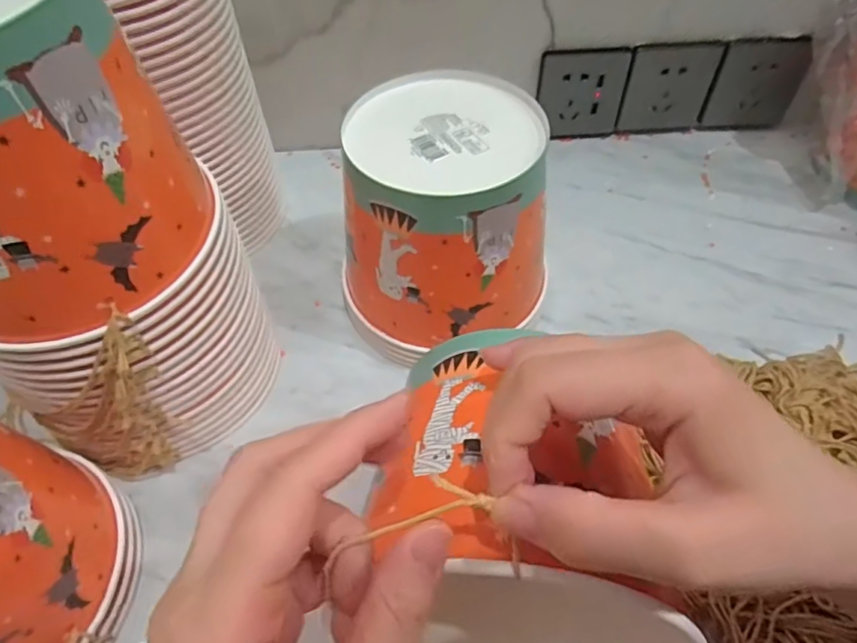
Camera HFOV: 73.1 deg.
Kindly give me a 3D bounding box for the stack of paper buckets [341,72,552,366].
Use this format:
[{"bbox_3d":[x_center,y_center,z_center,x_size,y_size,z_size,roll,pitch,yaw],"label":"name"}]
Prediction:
[{"bbox_3d":[0.013,-0.062,0.423,0.147,0.159,0.125,-7,53,-3],"label":"stack of paper buckets"}]

